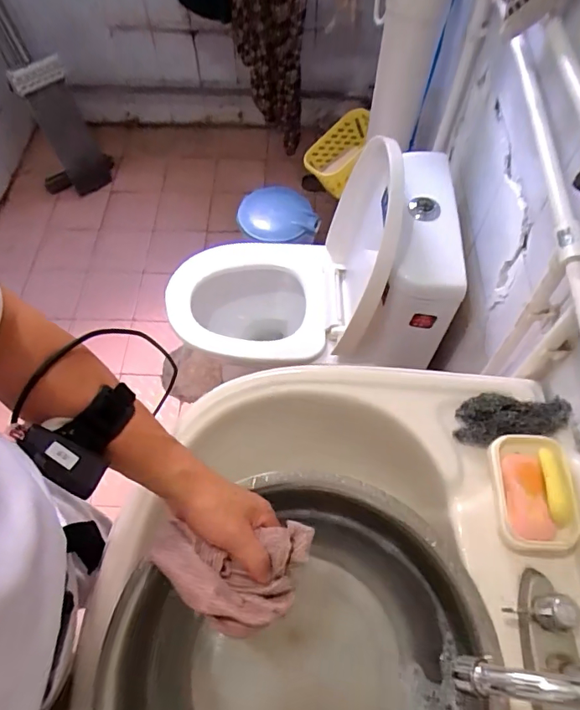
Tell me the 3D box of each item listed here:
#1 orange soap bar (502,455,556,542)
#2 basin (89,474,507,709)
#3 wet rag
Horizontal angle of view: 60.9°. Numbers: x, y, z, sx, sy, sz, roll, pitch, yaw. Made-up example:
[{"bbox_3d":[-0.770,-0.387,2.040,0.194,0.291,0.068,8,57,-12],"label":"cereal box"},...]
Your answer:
[{"bbox_3d":[0.252,0.153,0.528,0.045,0.011,0.088,-6,74,-2],"label":"orange soap bar"},{"bbox_3d":[0.013,0.326,0.513,0.363,0.128,0.366,-1,62,1],"label":"basin"},{"bbox_3d":[-0.052,0.196,0.437,0.139,0.039,0.089,-1,62,1],"label":"wet rag"}]

